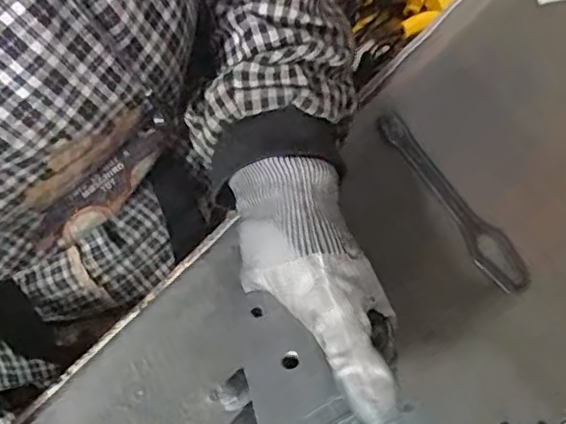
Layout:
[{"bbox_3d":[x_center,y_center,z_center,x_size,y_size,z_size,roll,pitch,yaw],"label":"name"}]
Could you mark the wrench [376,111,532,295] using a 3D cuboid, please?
[{"bbox_3d":[0.108,-0.007,0.393,0.026,0.010,0.142,-36,79,-11],"label":"wrench"}]

